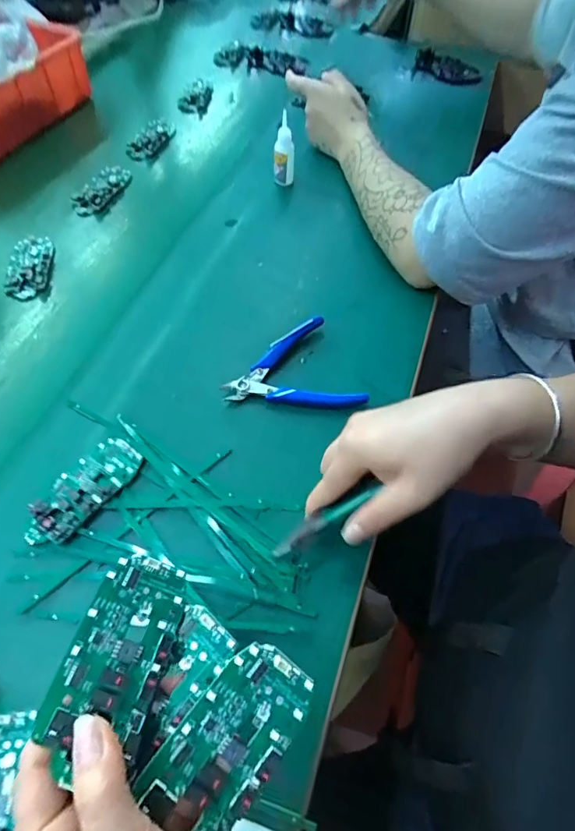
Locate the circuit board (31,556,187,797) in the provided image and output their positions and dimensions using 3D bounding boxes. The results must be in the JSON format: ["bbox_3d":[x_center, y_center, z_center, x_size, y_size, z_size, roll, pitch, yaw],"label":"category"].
[{"bbox_3d":[-0.082,0.116,0.228,0.045,0.013,0.090,23,58,-10],"label":"circuit board"}]

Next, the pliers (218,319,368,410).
[{"bbox_3d":[0.001,-0.032,0.427,0.114,0.022,0.101,-22,60,-13],"label":"pliers"}]

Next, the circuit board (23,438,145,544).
[{"bbox_3d":[-0.159,0.057,0.362,0.044,0.016,0.097,31,63,19],"label":"circuit board"}]

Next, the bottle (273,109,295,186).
[{"bbox_3d":[-0.005,-0.326,0.573,0.026,0.073,0.027,-1,57,0],"label":"bottle"}]

